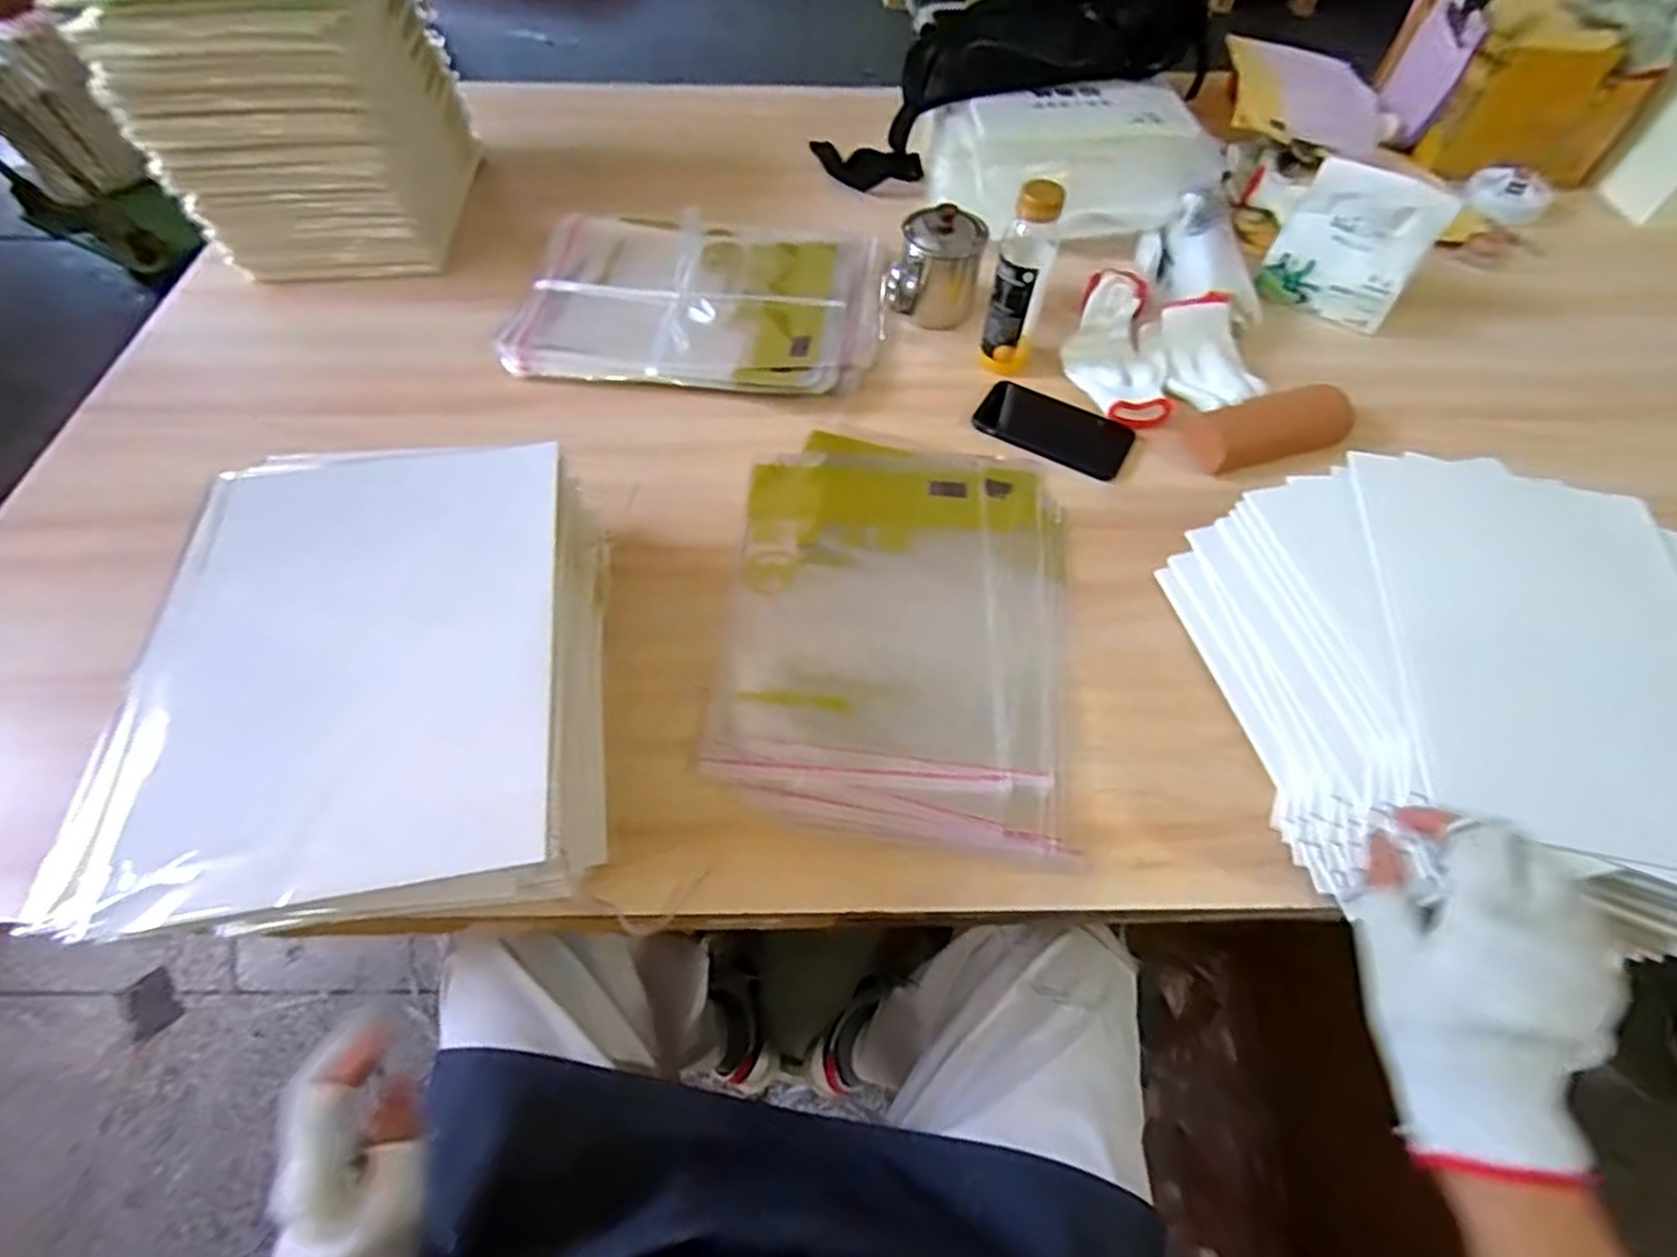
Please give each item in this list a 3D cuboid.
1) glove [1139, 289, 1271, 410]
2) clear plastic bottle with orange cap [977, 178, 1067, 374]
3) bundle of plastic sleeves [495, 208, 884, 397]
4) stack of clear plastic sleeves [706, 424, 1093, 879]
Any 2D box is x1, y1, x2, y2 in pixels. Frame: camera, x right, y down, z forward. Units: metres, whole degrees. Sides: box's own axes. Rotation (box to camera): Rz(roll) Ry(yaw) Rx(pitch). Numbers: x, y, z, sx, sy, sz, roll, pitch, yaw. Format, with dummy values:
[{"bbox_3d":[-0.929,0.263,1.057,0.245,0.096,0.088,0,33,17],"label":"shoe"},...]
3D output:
[{"bbox_3d":[0.373,-0.280,0.738,0.095,0.040,0.135,-10,59,-7],"label":"glove"},{"bbox_3d":[0.173,-0.328,0.696,0.051,0.170,0.043,14,59,7],"label":"clear plastic bottle with orange cap"},{"bbox_3d":[-0.143,-0.359,0.789,0.376,0.034,0.267,5,58,2],"label":"bundle of plastic sleeves"},{"bbox_3d":[0.051,-0.011,0.606,0.274,0.017,0.371,7,58,3],"label":"stack of clear plastic sleeves"}]

